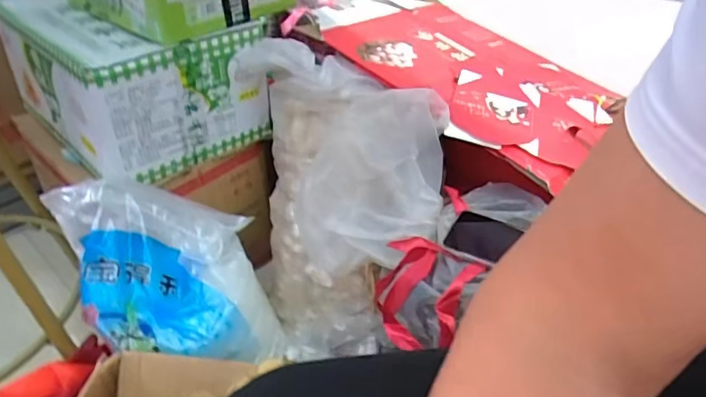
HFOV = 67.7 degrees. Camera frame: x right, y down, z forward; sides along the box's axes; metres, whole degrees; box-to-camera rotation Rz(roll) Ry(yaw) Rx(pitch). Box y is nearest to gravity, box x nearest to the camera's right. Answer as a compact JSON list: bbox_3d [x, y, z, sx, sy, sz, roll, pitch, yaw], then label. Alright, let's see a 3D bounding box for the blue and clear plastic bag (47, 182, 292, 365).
[{"bbox_3d":[-0.256,0.111,0.765,0.255,0.110,0.318,-15,80,-34],"label":"blue and clear plastic bag"}]

